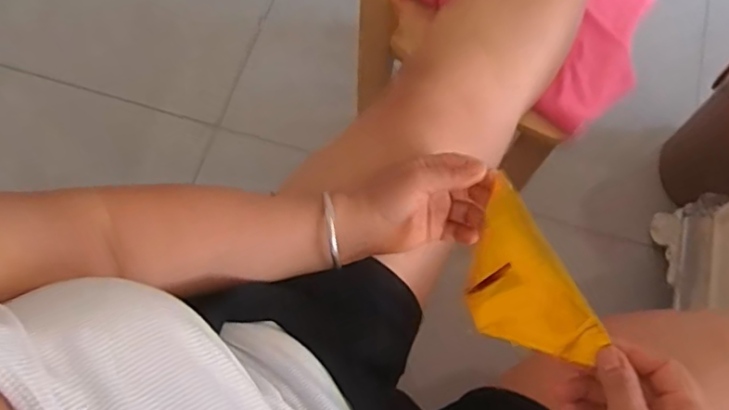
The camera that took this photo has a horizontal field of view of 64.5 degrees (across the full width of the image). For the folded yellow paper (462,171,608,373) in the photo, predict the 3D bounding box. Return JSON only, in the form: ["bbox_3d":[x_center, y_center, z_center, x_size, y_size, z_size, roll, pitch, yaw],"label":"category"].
[{"bbox_3d":[0.113,0.055,0.446,0.076,0.020,0.156,-28,52,7],"label":"folded yellow paper"}]

